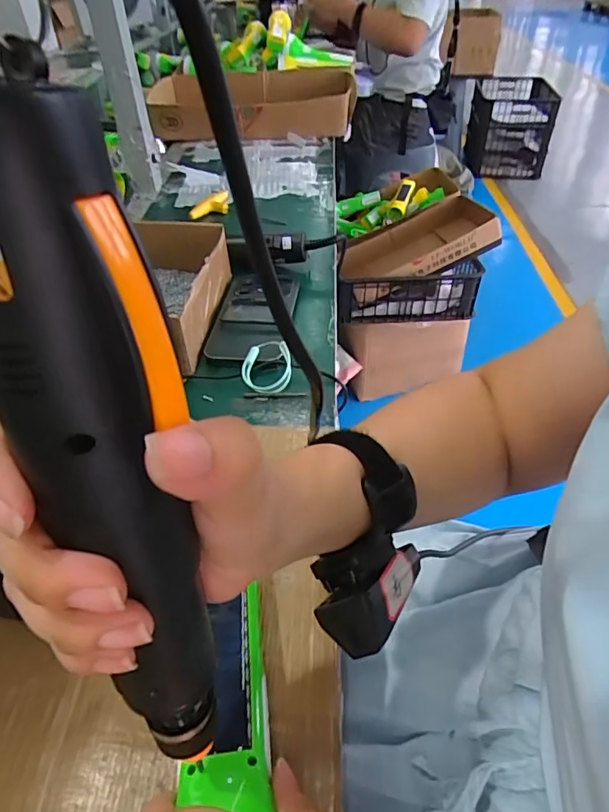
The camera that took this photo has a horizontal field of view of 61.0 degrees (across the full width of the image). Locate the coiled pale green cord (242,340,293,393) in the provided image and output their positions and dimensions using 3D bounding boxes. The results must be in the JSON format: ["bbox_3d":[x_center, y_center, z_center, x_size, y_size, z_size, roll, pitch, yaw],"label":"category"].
[{"bbox_3d":[-0.036,-0.040,0.502,0.047,0.006,0.058,3,63,5],"label":"coiled pale green cord"}]

